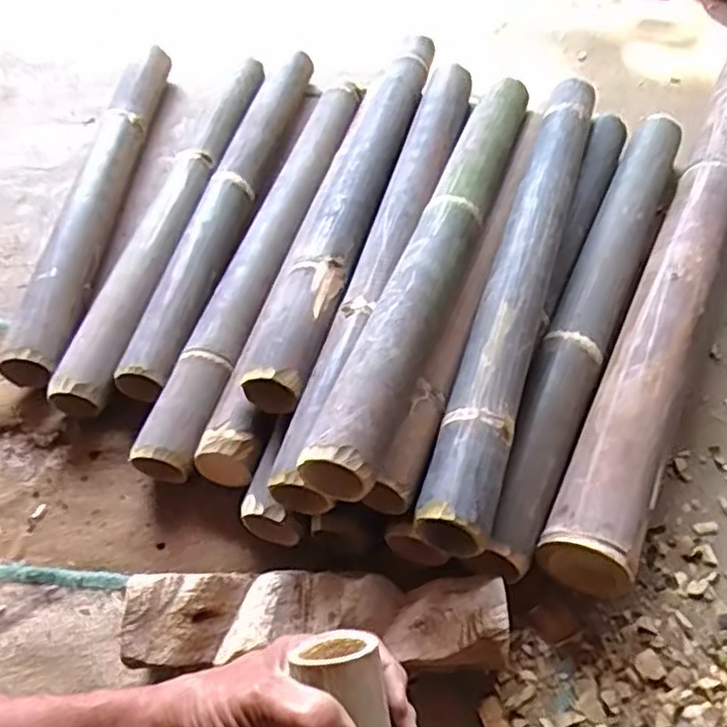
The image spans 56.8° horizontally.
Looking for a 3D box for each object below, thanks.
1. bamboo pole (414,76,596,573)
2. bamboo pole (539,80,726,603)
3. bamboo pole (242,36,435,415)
[{"bbox_3d":[0.167,-0.097,0.691,0.058,0.066,0.626,13,55,15],"label":"bamboo pole"},{"bbox_3d":[0.394,-0.166,0.796,0.079,0.081,0.956,20,57,20],"label":"bamboo pole"},{"bbox_3d":[0.000,-0.209,0.802,0.055,0.065,0.644,10,54,13],"label":"bamboo pole"}]

